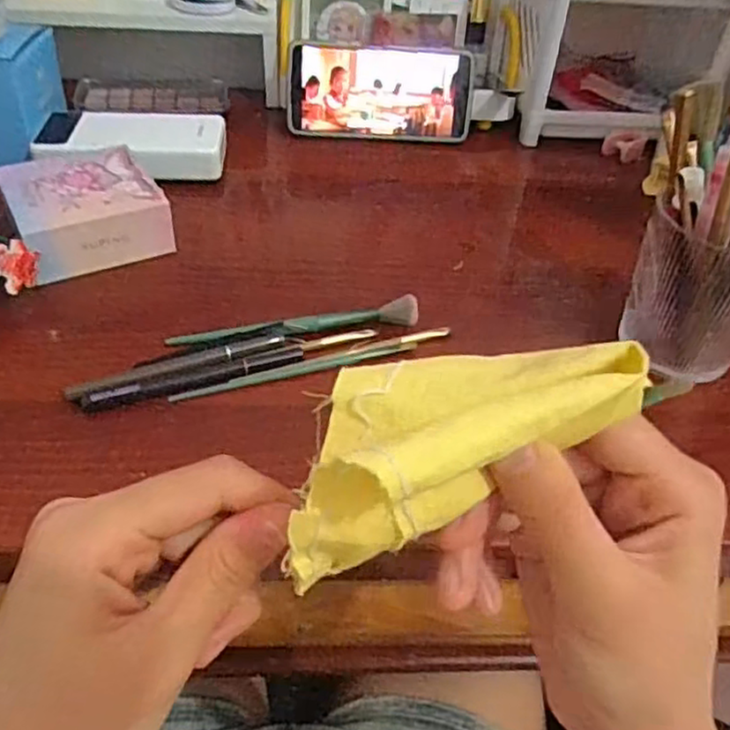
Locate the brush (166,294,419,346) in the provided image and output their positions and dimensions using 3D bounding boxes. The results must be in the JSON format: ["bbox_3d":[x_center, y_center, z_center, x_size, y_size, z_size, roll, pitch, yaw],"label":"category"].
[{"bbox_3d":[-0.041,-0.026,0.423,0.155,0.013,0.016,-7,44,-13],"label":"brush"}]

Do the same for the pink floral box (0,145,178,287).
[{"bbox_3d":[-0.197,-0.107,0.482,0.094,0.044,0.098,-21,49,-26],"label":"pink floral box"}]

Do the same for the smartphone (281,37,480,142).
[{"bbox_3d":[0.015,-0.248,0.623,0.167,0.079,0.009,1,21,-5],"label":"smartphone"}]

